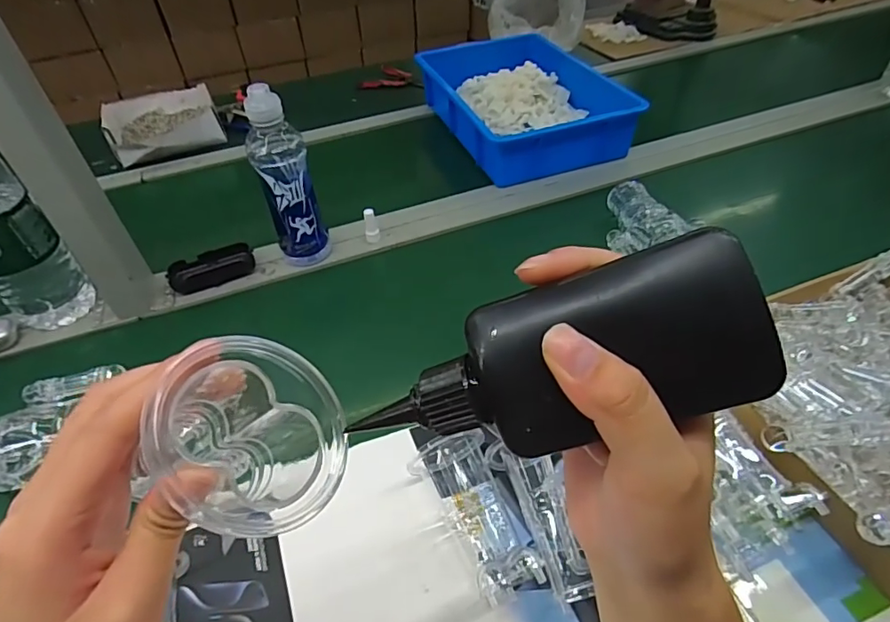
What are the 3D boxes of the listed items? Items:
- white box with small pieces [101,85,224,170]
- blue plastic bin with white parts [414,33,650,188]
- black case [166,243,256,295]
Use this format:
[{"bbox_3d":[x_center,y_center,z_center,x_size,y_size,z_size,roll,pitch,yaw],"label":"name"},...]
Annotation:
[{"bbox_3d":[-0.555,-0.374,1.027,0.201,0.050,0.215,-21,47,-17],"label":"white box with small pieces"},{"bbox_3d":[0.147,-0.388,0.963,0.292,0.093,0.391,-15,45,-11],"label":"blue plastic bin with white parts"},{"bbox_3d":[-0.321,-0.059,0.719,0.111,0.031,0.043,-20,46,-16],"label":"black case"}]

